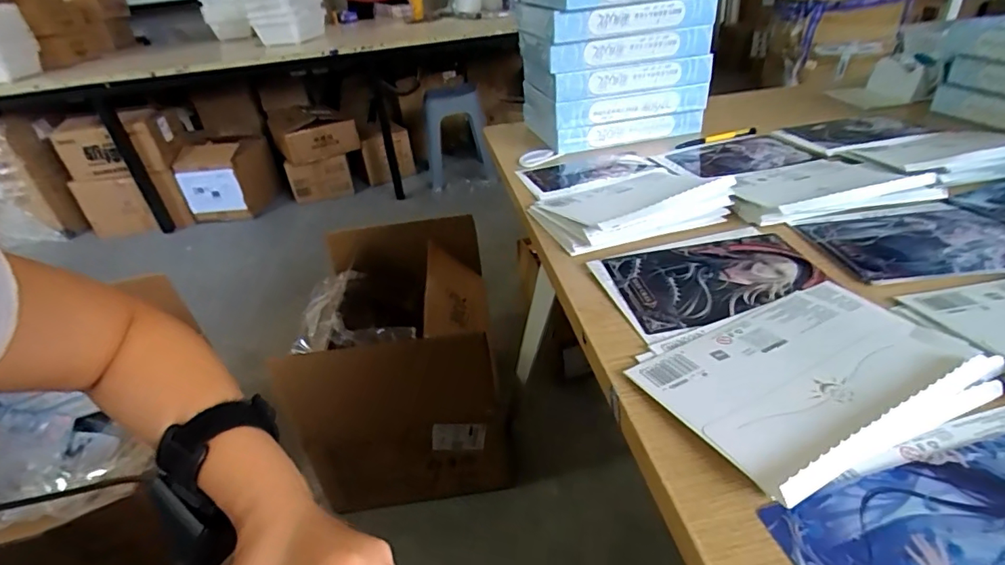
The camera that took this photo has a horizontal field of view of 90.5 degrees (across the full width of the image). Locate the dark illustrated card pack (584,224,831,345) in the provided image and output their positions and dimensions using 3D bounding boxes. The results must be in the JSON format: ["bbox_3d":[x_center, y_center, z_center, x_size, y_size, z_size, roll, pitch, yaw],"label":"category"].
[{"bbox_3d":[0.179,-0.009,0.437,0.188,0.010,0.112,-15,34,-12],"label":"dark illustrated card pack"}]

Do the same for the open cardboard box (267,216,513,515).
[{"bbox_3d":[-0.223,0.170,1.186,0.392,0.437,0.525,-10,33,-4],"label":"open cardboard box"}]

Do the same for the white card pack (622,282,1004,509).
[{"bbox_3d":[0.199,0.052,0.327,0.198,0.021,0.135,-18,35,-17],"label":"white card pack"}]

